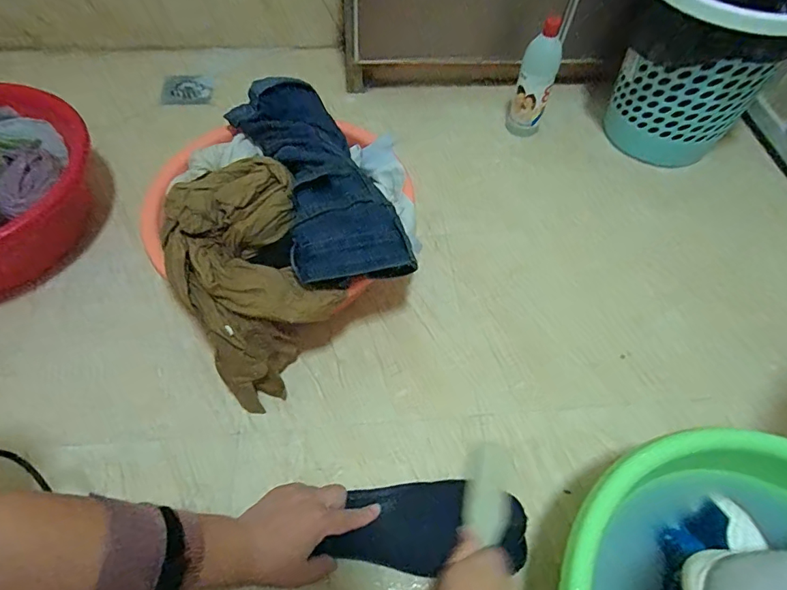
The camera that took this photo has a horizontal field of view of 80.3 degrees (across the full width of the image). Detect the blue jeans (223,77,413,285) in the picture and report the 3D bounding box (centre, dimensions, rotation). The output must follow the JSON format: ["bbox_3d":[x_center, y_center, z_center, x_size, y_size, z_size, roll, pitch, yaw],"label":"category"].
[{"bbox_3d":[-0.104,-0.157,0.578,0.135,0.076,0.339,-22,61,-16],"label":"blue jeans"}]

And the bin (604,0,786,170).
[{"bbox_3d":[0.515,-0.400,0.787,0.255,0.277,0.227,28,62,16],"label":"bin"}]

